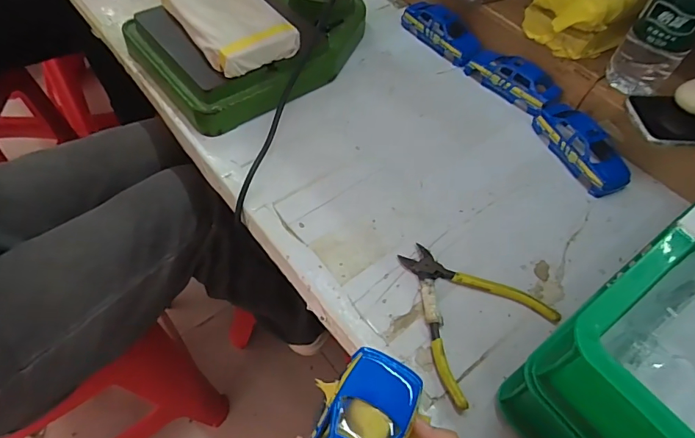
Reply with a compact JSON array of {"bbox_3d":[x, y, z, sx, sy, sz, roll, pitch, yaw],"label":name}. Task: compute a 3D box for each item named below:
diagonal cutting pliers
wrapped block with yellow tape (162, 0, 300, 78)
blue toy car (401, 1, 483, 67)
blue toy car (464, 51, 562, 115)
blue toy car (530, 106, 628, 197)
[{"bbox_3d":[0.121,0.080,0.410,0.126,0.012,0.144,-17,59,-14],"label":"diagonal cutting pliers"},{"bbox_3d":[-0.146,-0.243,0.536,0.103,0.029,0.167,-29,62,-24],"label":"wrapped block with yellow tape"},{"bbox_3d":[0.135,-0.274,0.644,0.049,0.033,0.129,-34,65,-23],"label":"blue toy car"},{"bbox_3d":[0.221,-0.190,0.589,0.057,0.039,0.130,-36,65,-25],"label":"blue toy car"},{"bbox_3d":[0.282,-0.088,0.528,0.061,0.030,0.129,-17,59,-15],"label":"blue toy car"}]

